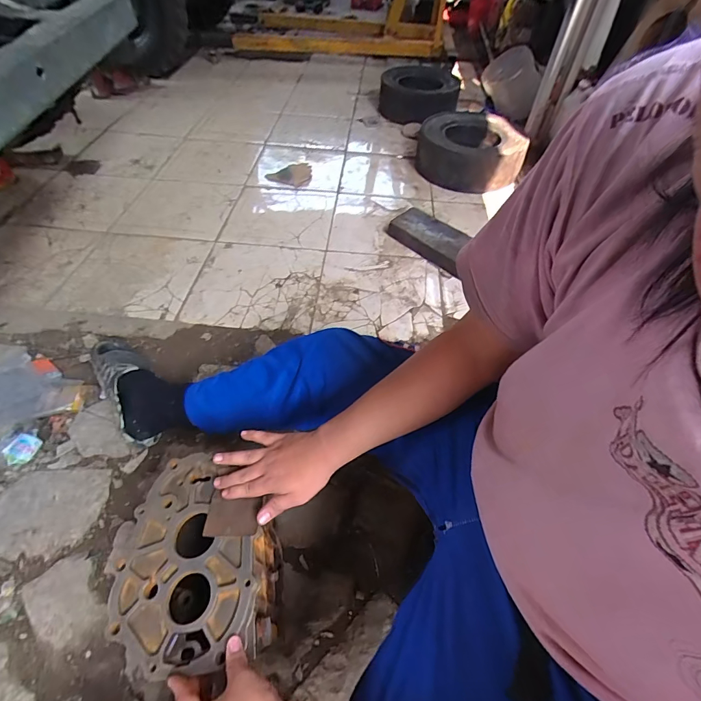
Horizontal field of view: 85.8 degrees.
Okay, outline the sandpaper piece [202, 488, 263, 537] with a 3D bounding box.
[{"bbox_3d":[-0.171,0.238,0.548,0.078,0.006,0.058,-2,60,11],"label":"sandpaper piece"}]

